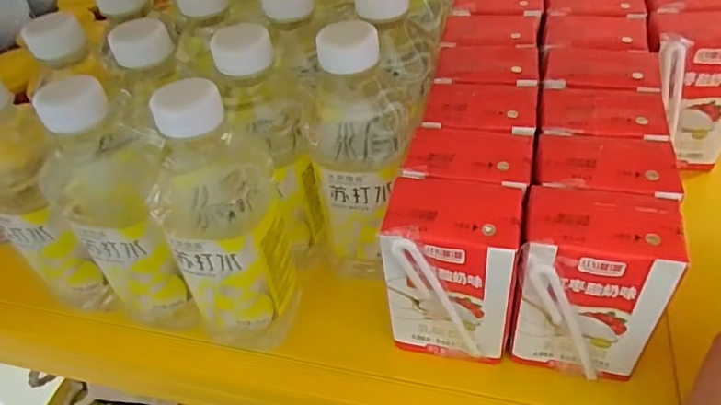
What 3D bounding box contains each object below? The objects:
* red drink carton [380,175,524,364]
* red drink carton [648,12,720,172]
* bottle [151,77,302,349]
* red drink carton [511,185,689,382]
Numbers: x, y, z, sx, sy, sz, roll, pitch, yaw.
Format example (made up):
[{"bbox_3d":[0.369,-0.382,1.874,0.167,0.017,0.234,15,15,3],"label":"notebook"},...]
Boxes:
[{"bbox_3d":[0.050,0.039,0.292,0.064,0.102,0.042,6,46,13],"label":"red drink carton"},{"bbox_3d":[0.228,-0.076,0.375,0.067,0.102,0.042,5,46,12],"label":"red drink carton"},{"bbox_3d":[-0.073,0.012,0.293,0.064,0.156,0.057,-16,45,-9],"label":"bottle"},{"bbox_3d":[0.116,0.043,0.275,0.069,0.099,0.043,8,47,14],"label":"red drink carton"}]

